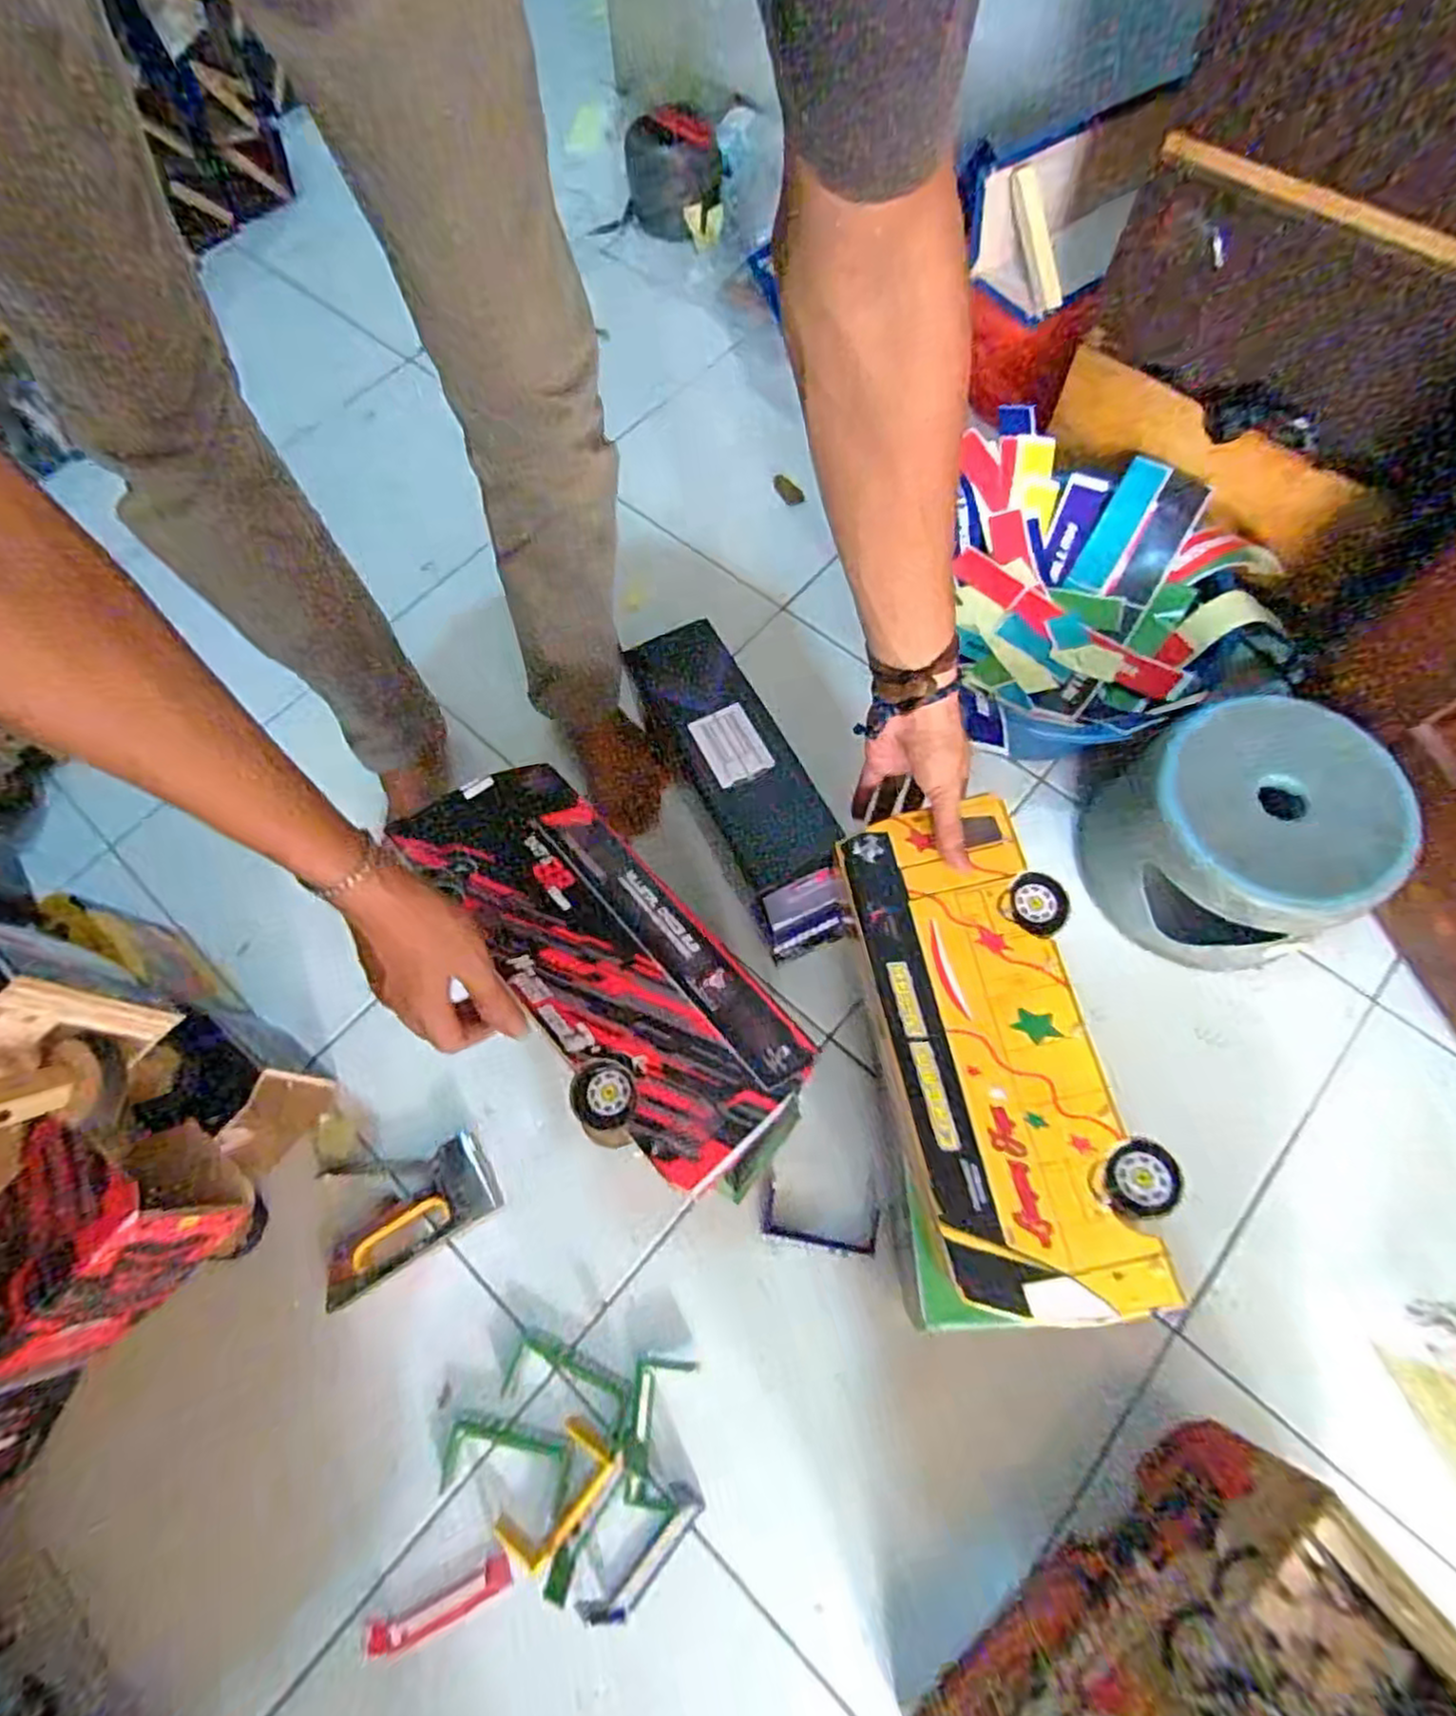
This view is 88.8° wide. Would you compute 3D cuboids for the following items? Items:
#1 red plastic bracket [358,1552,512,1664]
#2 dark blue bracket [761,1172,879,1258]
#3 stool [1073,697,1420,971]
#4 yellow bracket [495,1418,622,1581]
[{"bbox_3d":[-0.237,0.615,0.610,0.116,0.031,0.026,-24,69,-6],"label":"red plastic bracket"},{"bbox_3d":[0.087,0.348,0.715,0.111,0.010,0.056,11,69,8],"label":"dark blue bracket"},{"bbox_3d":[0.511,-0.018,0.758,0.221,0.186,0.235,-20,68,-5],"label":"stool"},{"bbox_3d":[-0.147,0.545,0.632,0.057,0.026,0.113,36,74,16],"label":"yellow bracket"}]

